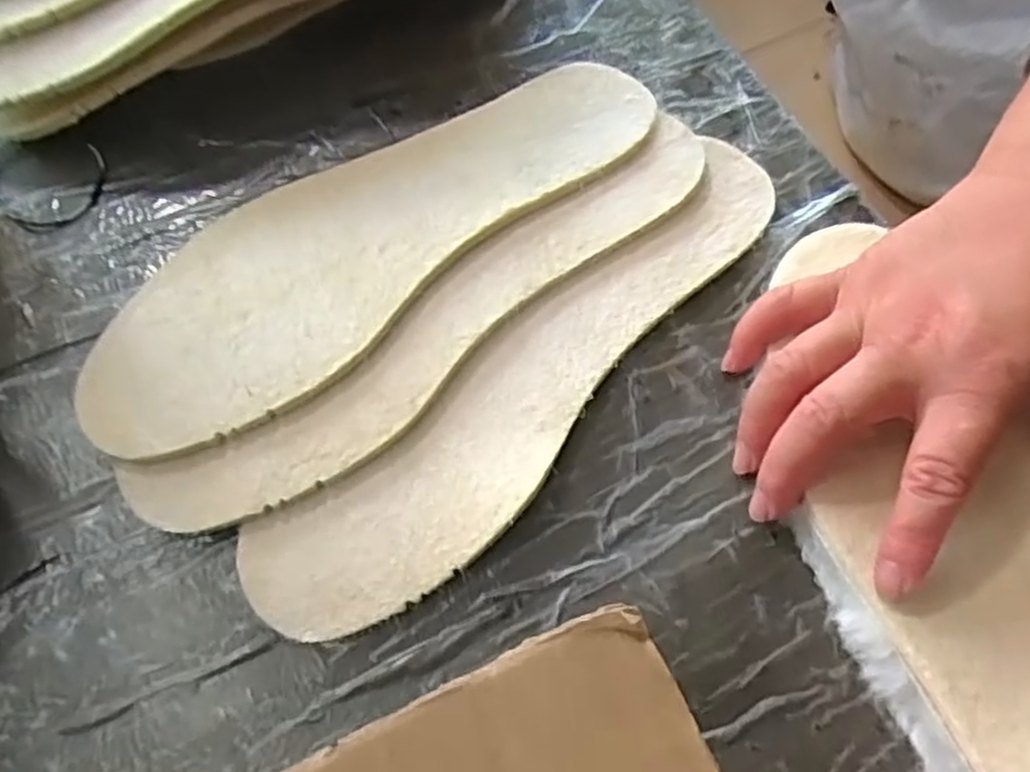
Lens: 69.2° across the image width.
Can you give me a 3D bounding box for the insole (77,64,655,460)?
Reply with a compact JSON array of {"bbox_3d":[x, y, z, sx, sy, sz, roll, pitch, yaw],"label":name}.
[{"bbox_3d":[-0.060,-0.070,0.322,0.267,0.004,0.091,-39,68,-16],"label":"insole"}]

